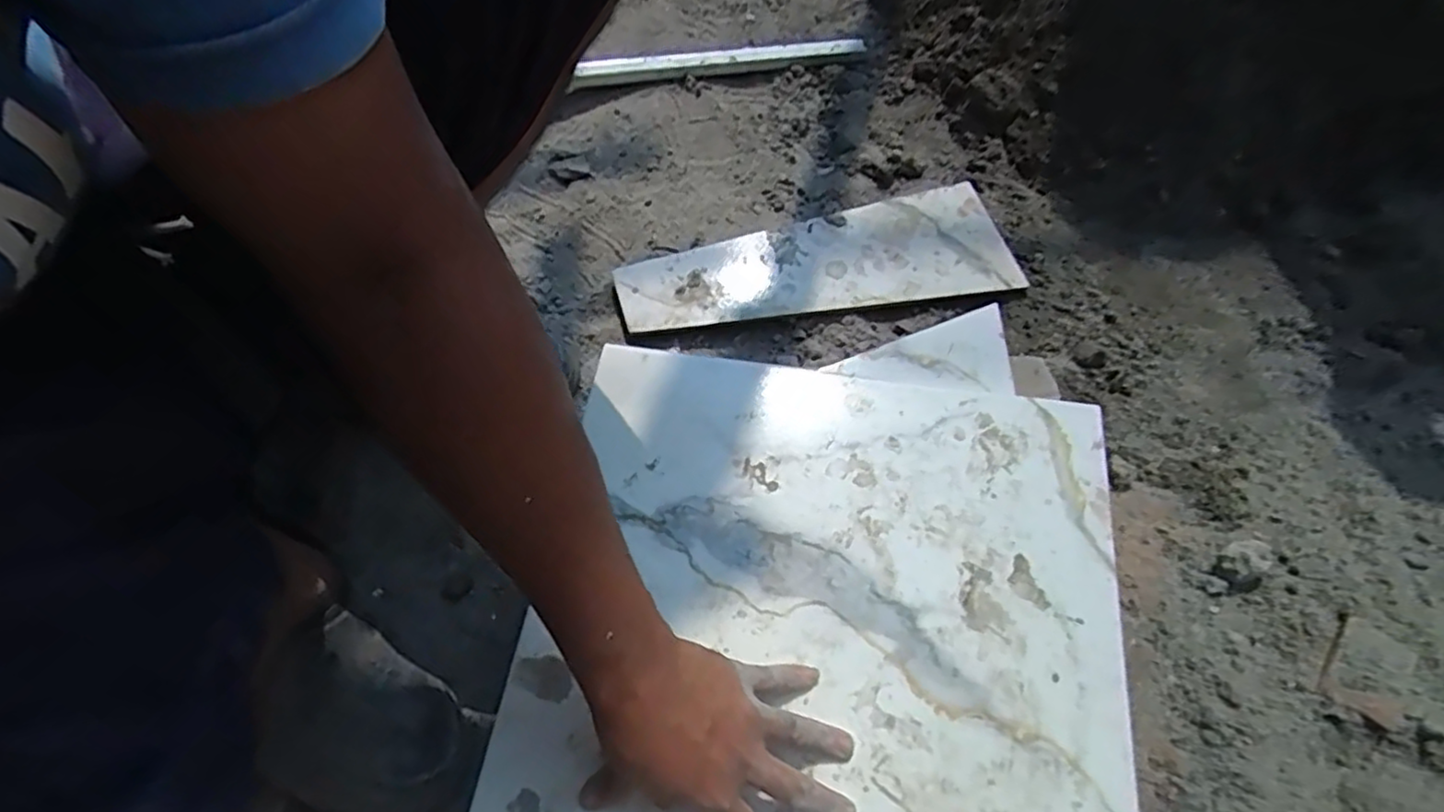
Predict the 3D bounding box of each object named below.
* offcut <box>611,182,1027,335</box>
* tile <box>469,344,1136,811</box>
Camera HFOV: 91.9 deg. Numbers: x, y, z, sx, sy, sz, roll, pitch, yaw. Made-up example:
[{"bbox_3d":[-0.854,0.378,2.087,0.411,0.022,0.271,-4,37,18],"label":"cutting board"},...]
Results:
[{"bbox_3d":[0.098,-0.137,0.708,0.394,0.012,0.134,-15,62,-8],"label":"offcut"},{"bbox_3d":[0.066,0.150,0.477,0.388,0.016,0.399,9,62,5],"label":"tile"}]

